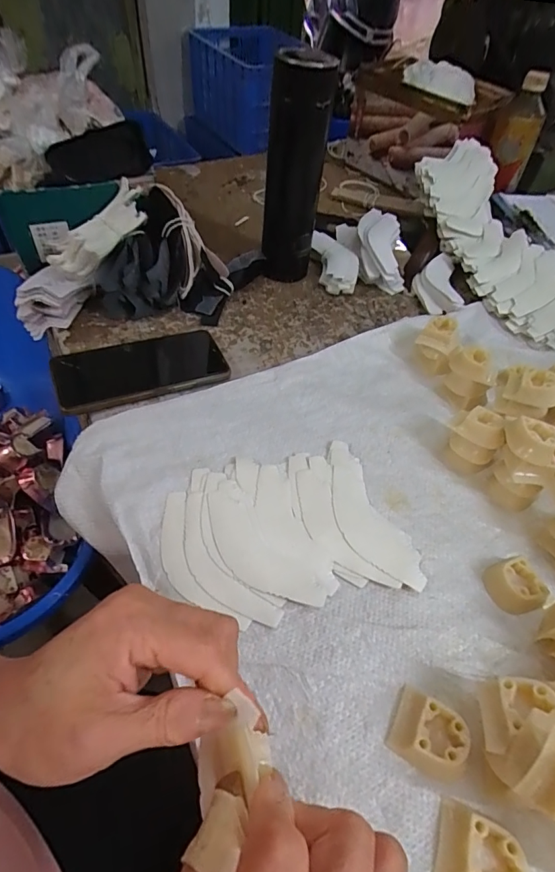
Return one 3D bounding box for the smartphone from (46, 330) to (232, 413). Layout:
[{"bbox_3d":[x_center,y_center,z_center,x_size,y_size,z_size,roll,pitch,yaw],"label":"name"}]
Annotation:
[{"bbox_3d":[-0.135,-0.068,0.438,0.160,0.010,0.080,-18,55,-19],"label":"smartphone"}]

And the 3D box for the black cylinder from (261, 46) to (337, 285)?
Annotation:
[{"bbox_3d":[0.019,-0.299,0.513,0.065,0.220,0.071,3,50,-3],"label":"black cylinder"}]

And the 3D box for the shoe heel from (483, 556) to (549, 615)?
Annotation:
[{"bbox_3d":[0.177,0.112,0.328,0.035,0.016,0.036,-9,52,-13],"label":"shoe heel"}]

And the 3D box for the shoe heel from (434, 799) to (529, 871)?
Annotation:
[{"bbox_3d":[0.106,0.222,0.229,0.039,0.016,0.037,24,52,14],"label":"shoe heel"}]

